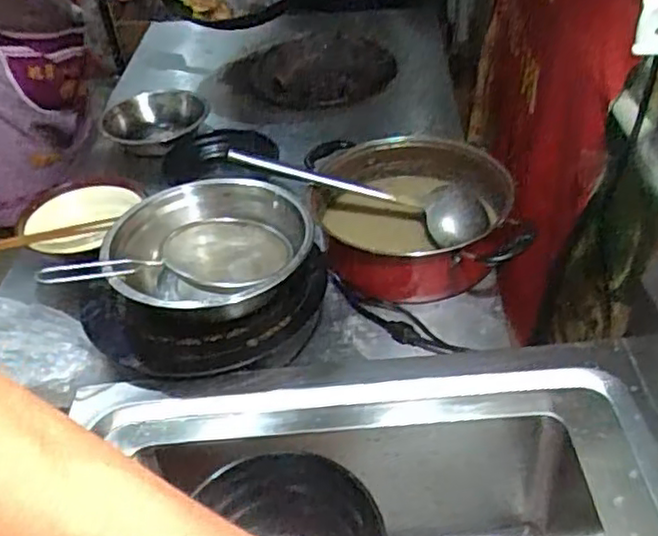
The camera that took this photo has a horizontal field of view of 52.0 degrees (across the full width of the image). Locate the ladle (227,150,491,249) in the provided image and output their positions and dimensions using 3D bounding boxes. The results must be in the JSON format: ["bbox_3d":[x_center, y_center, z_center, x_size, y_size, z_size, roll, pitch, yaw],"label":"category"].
[{"bbox_3d":[0.041,-0.106,0.887,0.339,0.074,0.060,17,44,3],"label":"ladle"}]

